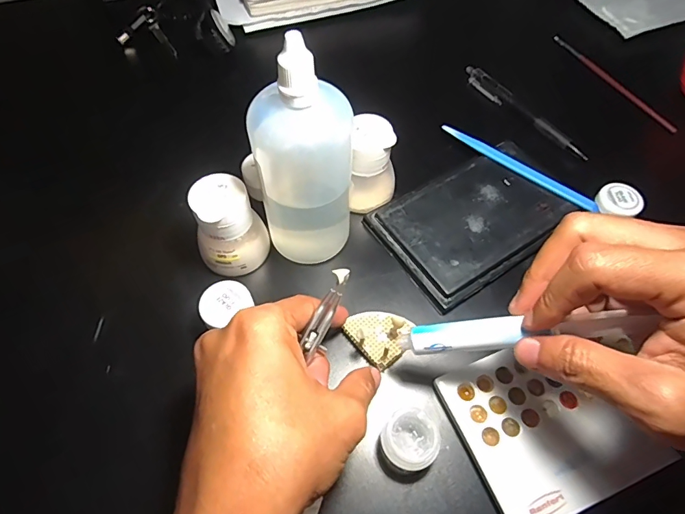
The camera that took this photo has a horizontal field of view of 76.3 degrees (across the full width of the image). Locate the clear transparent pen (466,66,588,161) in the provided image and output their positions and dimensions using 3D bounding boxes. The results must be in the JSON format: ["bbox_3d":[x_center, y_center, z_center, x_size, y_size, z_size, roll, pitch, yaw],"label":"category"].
[{"bbox_3d":[0.166,-0.137,0.406,0.013,0.013,0.144,-29,64,-17],"label":"clear transparent pen"}]

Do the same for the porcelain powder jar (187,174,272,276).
[{"bbox_3d":[-0.077,-0.021,0.300,0.046,0.058,0.042,1,59,-1],"label":"porcelain powder jar"}]

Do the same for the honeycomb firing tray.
[{"bbox_3d":[0.026,0.050,0.288,0.037,0.006,0.040,-34,66,-20],"label":"honeycomb firing tray"}]

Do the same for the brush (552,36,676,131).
[{"bbox_3d":[0.267,-0.176,0.434,0.006,0.008,0.159,-23,63,-15],"label":"brush"}]

